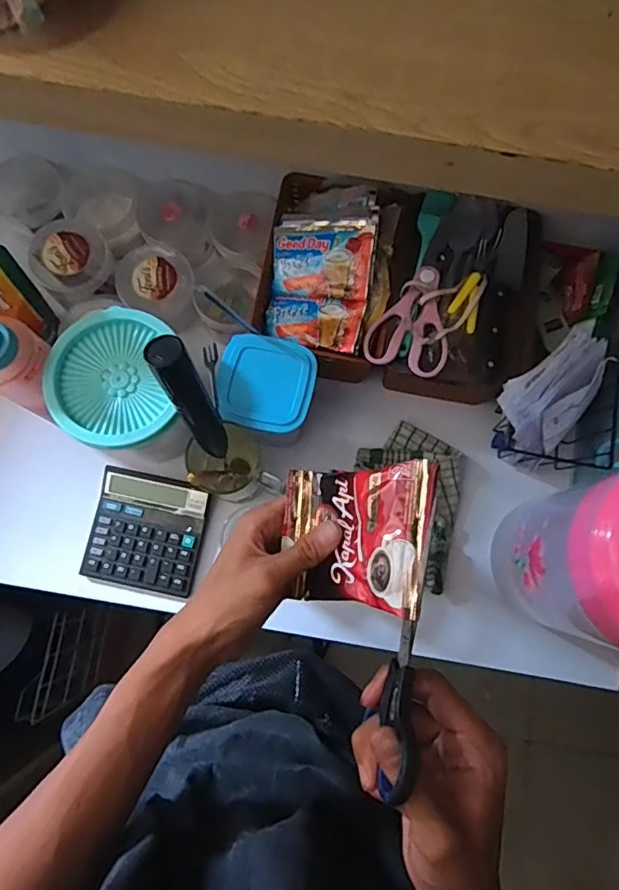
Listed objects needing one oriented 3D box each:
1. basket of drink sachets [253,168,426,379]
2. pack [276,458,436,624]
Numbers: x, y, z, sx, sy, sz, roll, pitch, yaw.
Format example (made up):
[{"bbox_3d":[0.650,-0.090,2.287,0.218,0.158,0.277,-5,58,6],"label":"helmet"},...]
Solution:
[{"bbox_3d":[0.030,-0.195,0.606,0.159,0.119,0.204,12,78,1],"label":"basket of drink sachets"},{"bbox_3d":[0.026,0.057,0.339,0.015,0.112,0.086,18,72,-39],"label":"pack"}]

